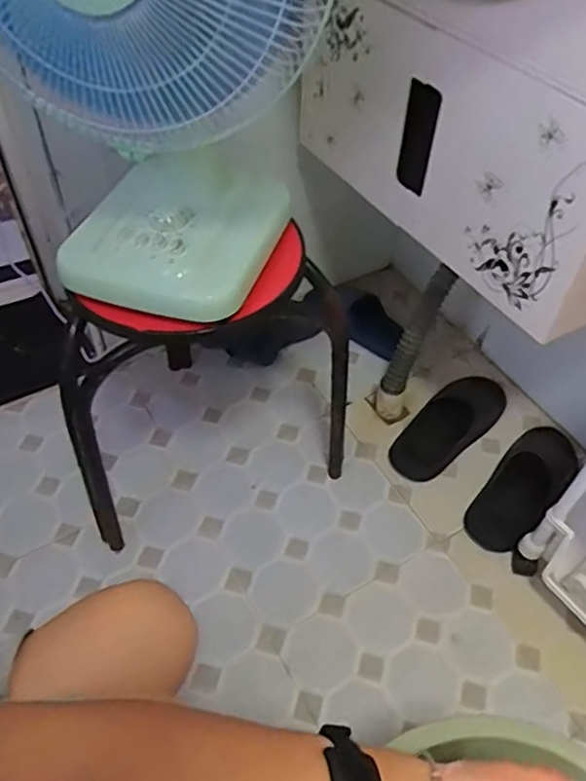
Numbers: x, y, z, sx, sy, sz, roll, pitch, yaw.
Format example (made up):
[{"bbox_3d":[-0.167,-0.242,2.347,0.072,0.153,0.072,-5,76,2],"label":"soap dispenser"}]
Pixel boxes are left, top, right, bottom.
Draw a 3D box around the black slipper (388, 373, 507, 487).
[{"bbox_3d":[0.280,0.037,1.062,0.099,0.092,0.277,37,59,25],"label":"black slipper"}]

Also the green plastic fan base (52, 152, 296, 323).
[{"bbox_3d":[-0.127,-0.185,0.689,0.200,0.068,0.218,16,52,11],"label":"green plastic fan base"}]

